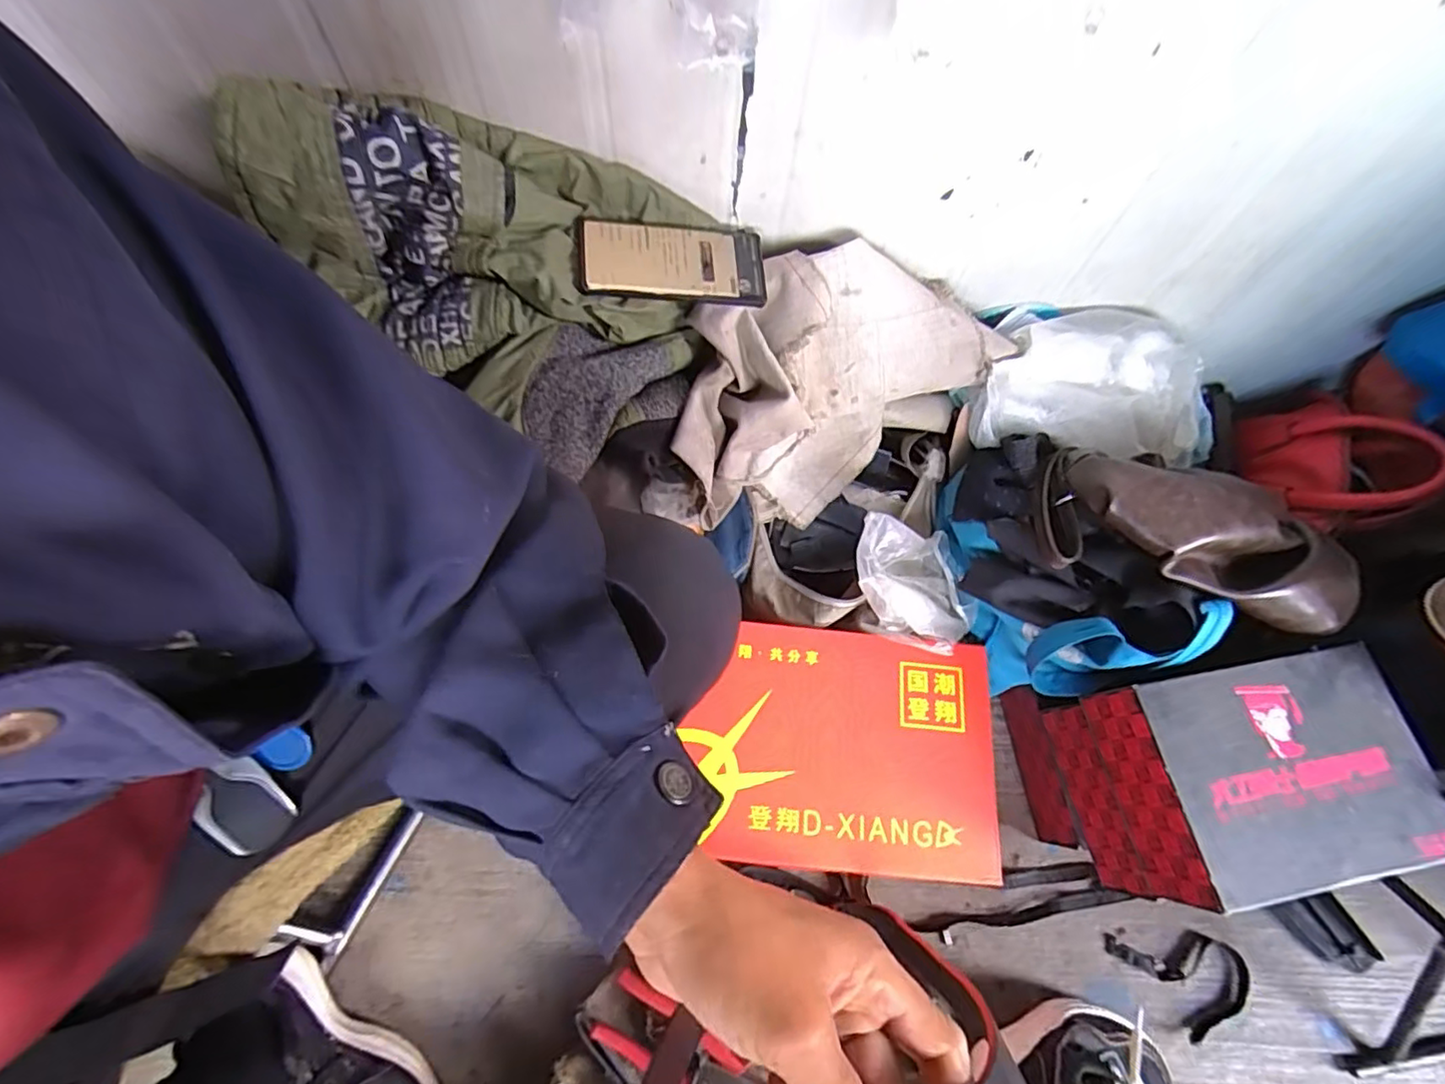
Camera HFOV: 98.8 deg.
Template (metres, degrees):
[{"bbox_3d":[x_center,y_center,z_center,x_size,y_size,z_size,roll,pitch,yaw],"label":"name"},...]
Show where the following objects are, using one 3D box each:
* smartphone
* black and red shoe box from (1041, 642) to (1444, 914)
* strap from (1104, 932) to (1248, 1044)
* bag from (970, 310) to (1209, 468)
[{"bbox_3d":[-0.043,-0.245,0.537,0.157,0.017,0.077,-2,71,-9],"label":"smartphone"},{"bbox_3d":[0.450,0.205,0.554,0.209,0.152,0.164,-9,69,-6],"label":"black and red shoe box"},{"bbox_3d":[0.463,0.445,0.620,0.125,0.015,0.087,-1,68,-3],"label":"strap"},{"bbox_3d":[0.391,-0.153,0.626,0.271,0.085,0.145,5,68,0],"label":"bag"}]

